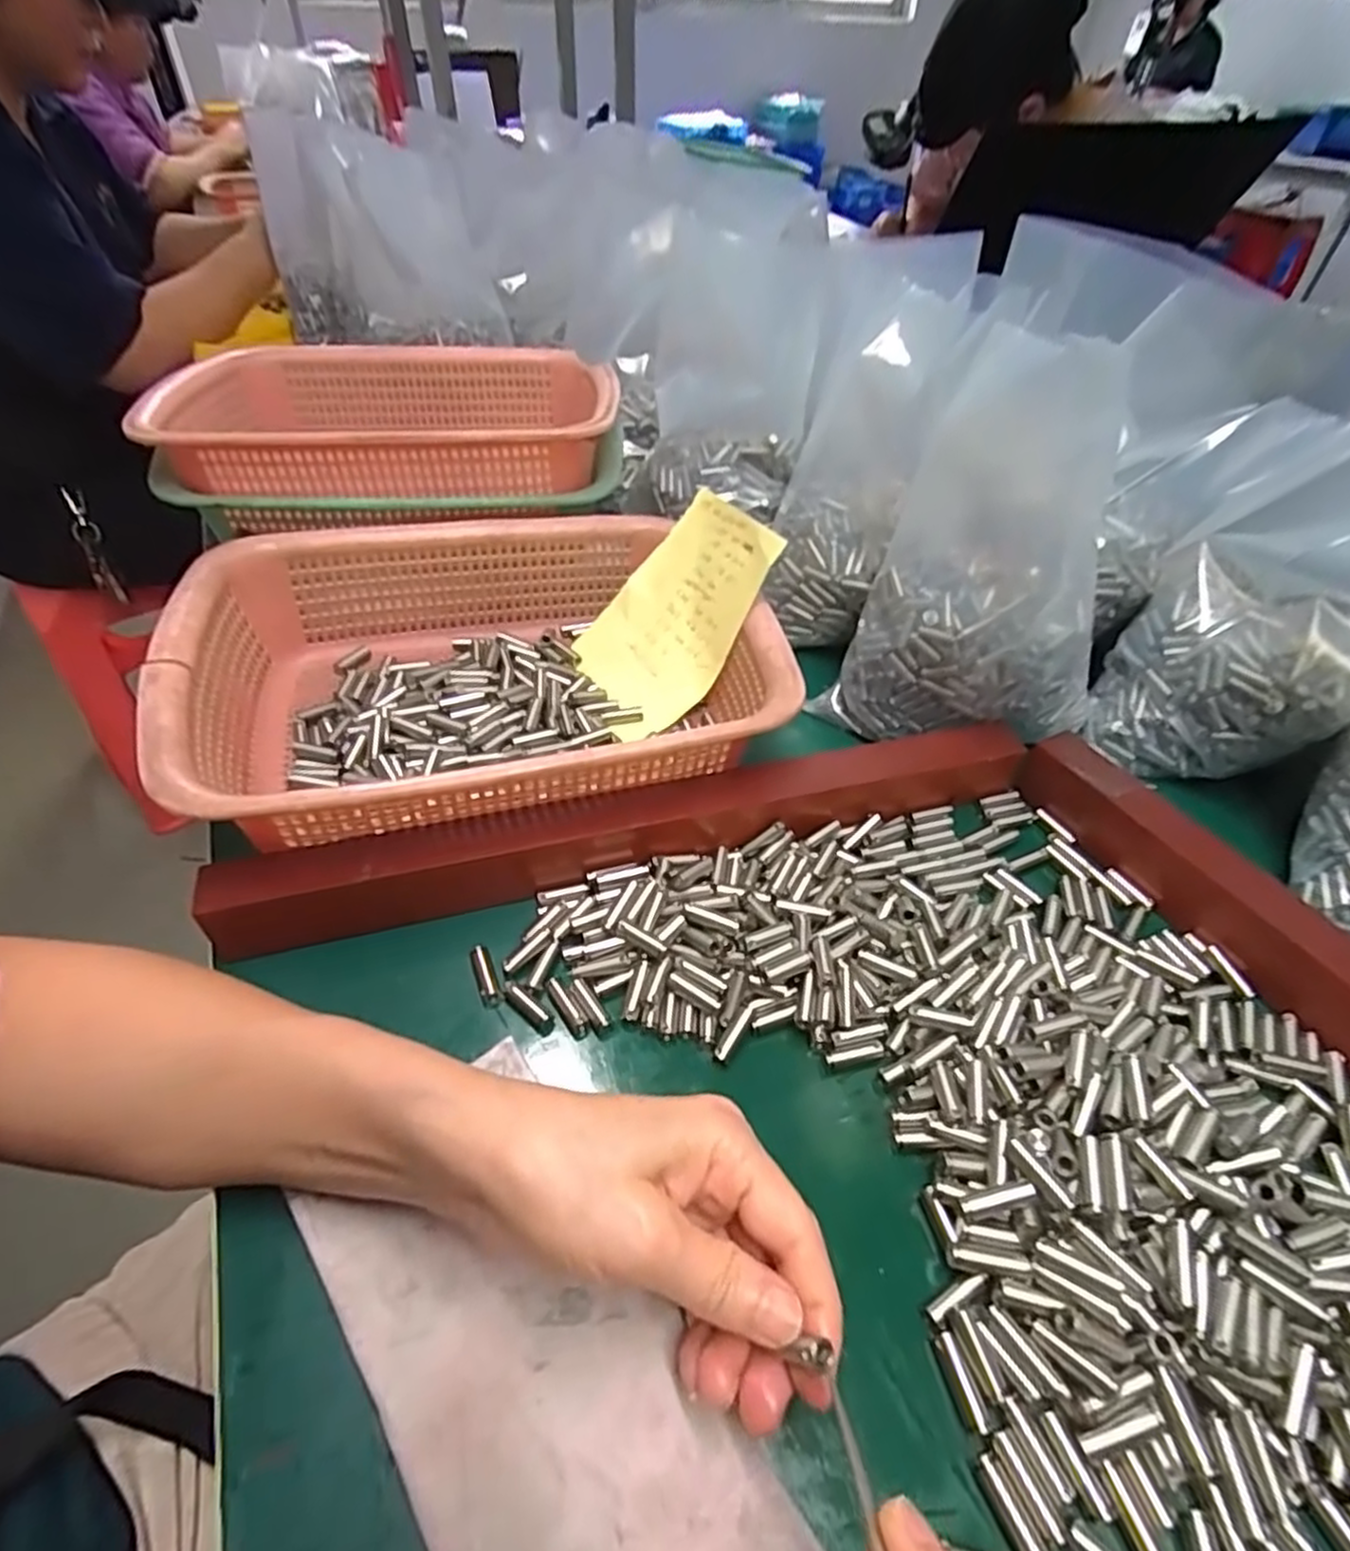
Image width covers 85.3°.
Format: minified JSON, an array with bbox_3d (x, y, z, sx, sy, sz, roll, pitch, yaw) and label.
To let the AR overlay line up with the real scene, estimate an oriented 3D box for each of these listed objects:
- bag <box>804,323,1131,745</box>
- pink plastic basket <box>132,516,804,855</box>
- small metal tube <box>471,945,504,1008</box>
[{"bbox_3d":[0.177,-0.110,0.394,0.131,0.185,0.119,29,52,23],"label":"bag"},{"bbox_3d":[-0.101,-0.058,0.400,0.285,0.081,0.221,-14,49,-14],"label":"pink plastic basket"},{"bbox_3d":[-0.082,0.087,0.316,0.009,0.006,0.026,-16,49,-17],"label":"small metal tube"}]

